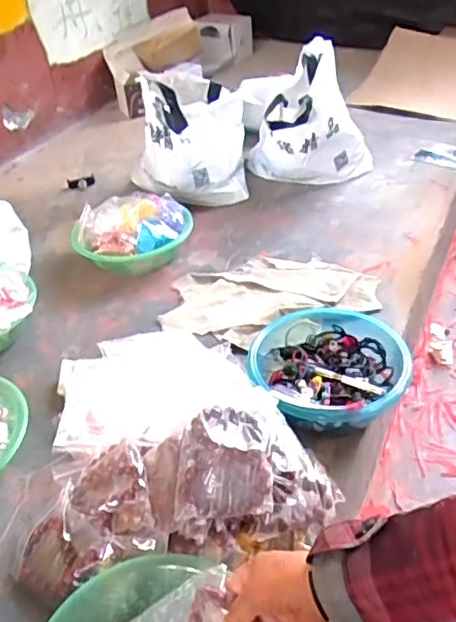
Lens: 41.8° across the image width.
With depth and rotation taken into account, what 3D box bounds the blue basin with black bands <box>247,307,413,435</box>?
[{"bbox_3d":[0.148,0.078,0.878,0.237,0.078,0.258,-16,39,-15],"label":"blue basin with black bands"}]

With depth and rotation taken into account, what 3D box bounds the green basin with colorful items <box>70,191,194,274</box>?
[{"bbox_3d":[-0.192,-0.160,1.210,0.240,0.113,0.199,-12,38,-9],"label":"green basin with colorful items"}]

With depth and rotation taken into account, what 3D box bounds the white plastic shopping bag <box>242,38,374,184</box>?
[{"bbox_3d":[0.193,-0.466,1.447,0.307,0.262,0.391,1,37,7],"label":"white plastic shopping bag"}]

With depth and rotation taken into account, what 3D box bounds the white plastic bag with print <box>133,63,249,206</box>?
[{"bbox_3d":[-0.100,-0.450,1.468,0.277,0.252,0.358,-3,37,3],"label":"white plastic bag with print"}]

